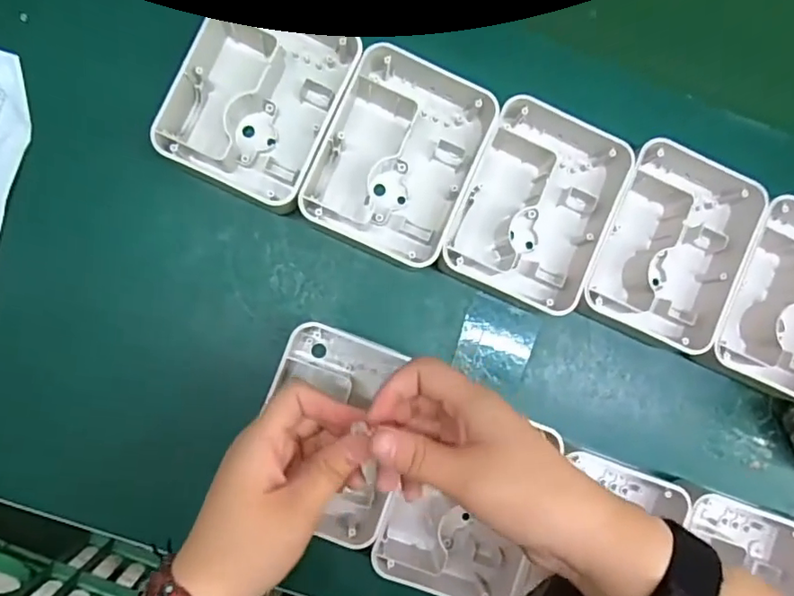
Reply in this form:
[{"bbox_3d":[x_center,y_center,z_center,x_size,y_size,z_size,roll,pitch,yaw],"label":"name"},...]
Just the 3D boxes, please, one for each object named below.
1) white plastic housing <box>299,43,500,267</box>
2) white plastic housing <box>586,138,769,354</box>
[{"bbox_3d":[0.005,-0.100,0.390,0.101,0.035,0.138,27,87,-4],"label":"white plastic housing"},{"bbox_3d":[0.193,-0.042,0.408,0.100,0.039,0.144,23,87,-4],"label":"white plastic housing"}]

